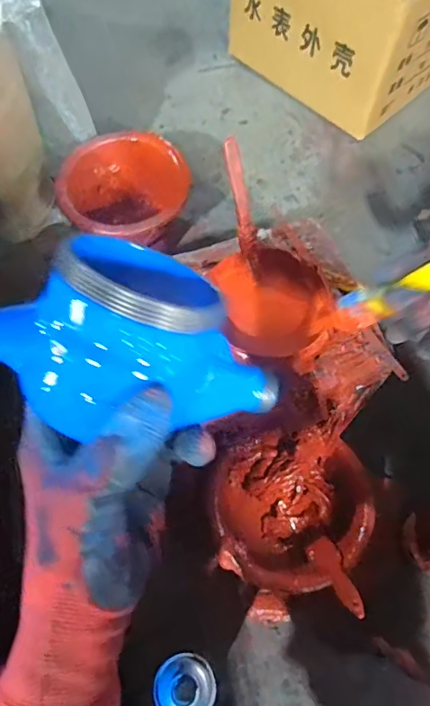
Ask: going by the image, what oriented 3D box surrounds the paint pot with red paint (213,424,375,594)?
[{"bbox_3d":[0.111,0.218,0.711,0.208,0.106,0.196,0,65,-1],"label":"paint pot with red paint"}]

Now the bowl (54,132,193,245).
[{"bbox_3d":[-0.155,-0.259,0.913,0.217,0.177,0.217,0,65,-1],"label":"bowl"}]

